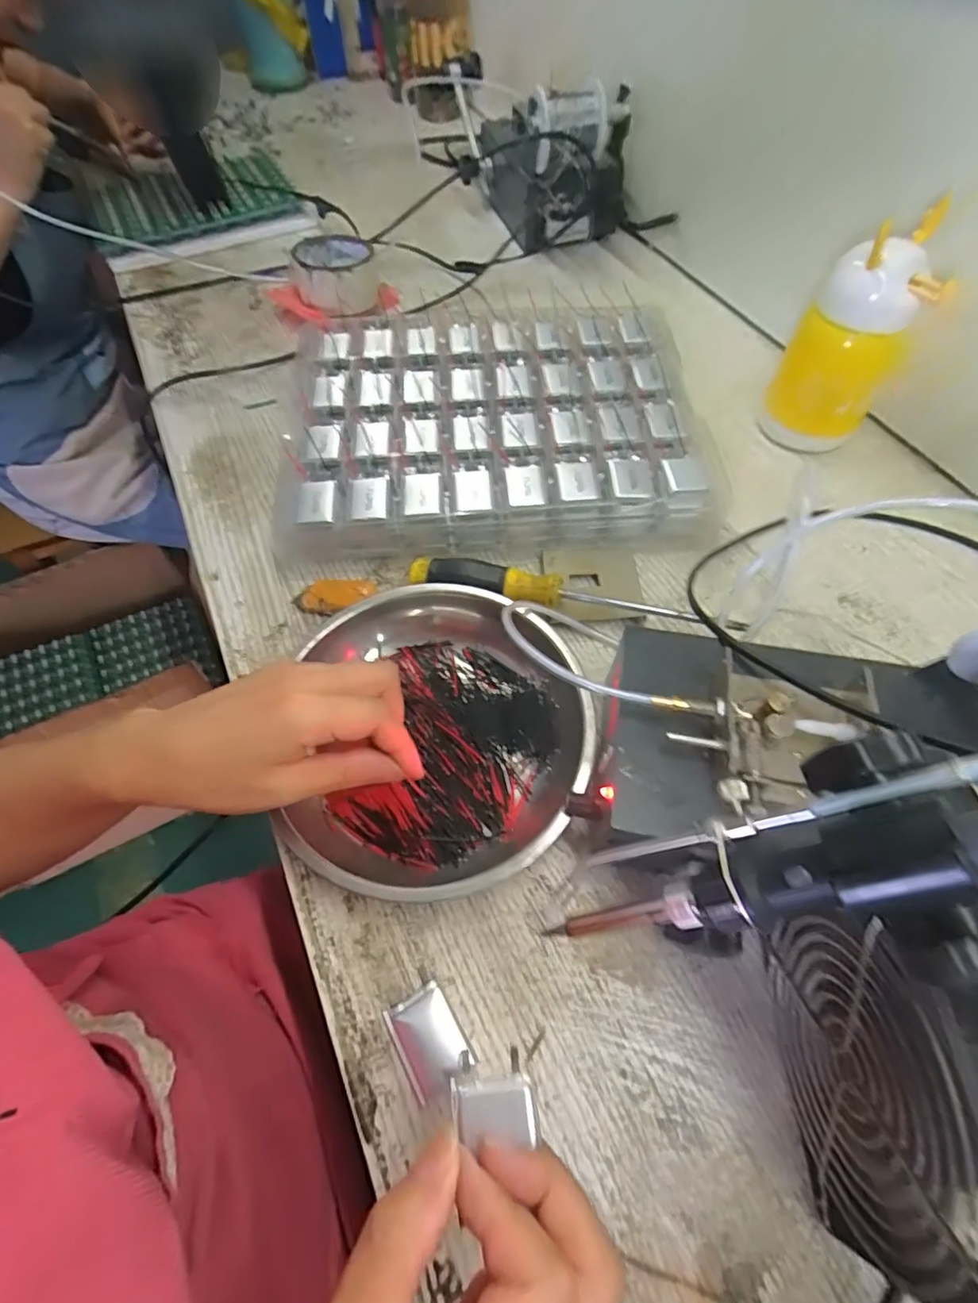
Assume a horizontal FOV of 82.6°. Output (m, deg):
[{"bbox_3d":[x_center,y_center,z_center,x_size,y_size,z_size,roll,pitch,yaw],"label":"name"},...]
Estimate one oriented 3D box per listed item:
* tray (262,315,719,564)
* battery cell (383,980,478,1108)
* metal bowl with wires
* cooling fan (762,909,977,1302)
[{"bbox_3d":[-0.003,-0.185,0.460,0.332,0.055,0.242,-4,59,0],"label":"tray"},{"bbox_3d":[-0.029,0.186,0.266,0.030,0.006,0.042,-29,62,-15],"label":"battery cell"},{"bbox_3d":[-0.024,0.045,0.326,0.164,0.047,0.182,1,59,3],"label":"metal bowl with wires"},{"bbox_3d":[0.153,0.159,0.208,0.047,0.123,0.114,-3,59,0],"label":"cooling fan"}]

